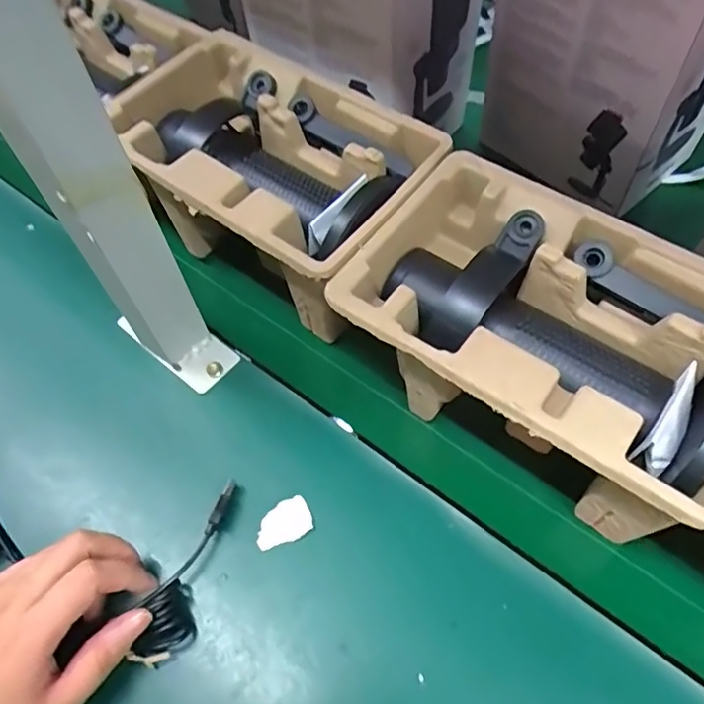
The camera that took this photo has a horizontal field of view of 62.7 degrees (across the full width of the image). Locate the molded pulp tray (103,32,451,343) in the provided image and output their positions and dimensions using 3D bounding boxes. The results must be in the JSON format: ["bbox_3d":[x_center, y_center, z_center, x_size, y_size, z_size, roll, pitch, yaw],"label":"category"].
[{"bbox_3d":[-0.059,-0.123,0.429,0.221,0.100,0.144,34,65,21],"label":"molded pulp tray"}]

